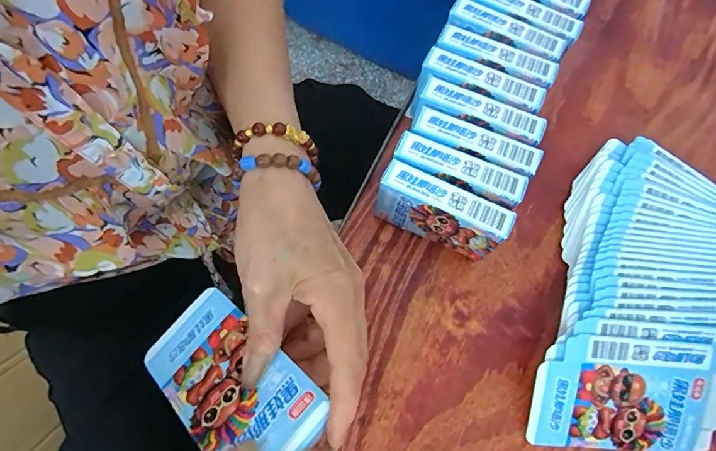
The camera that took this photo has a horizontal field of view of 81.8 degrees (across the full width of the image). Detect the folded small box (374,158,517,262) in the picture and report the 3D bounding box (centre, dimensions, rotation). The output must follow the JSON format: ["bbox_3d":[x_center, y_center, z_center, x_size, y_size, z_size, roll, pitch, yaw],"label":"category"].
[{"bbox_3d":[0.058,-0.006,0.309,0.090,0.069,0.026,27,73,8],"label":"folded small box"}]

